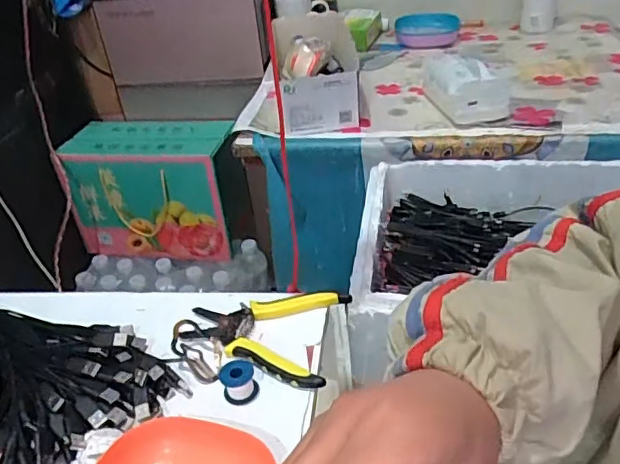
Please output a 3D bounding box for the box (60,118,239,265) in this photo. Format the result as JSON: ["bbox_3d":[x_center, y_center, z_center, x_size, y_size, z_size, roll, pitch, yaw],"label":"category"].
[{"bbox_3d":[-0.306,-0.090,1.172,0.324,0.237,0.168,3,35,12],"label":"box"}]

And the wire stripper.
[{"bbox_3d":[-0.046,0.093,0.554,0.153,0.015,0.114,8,37,19],"label":"wire stripper"}]

